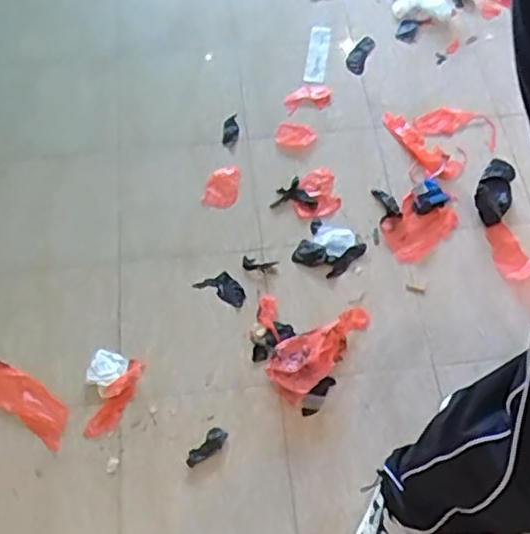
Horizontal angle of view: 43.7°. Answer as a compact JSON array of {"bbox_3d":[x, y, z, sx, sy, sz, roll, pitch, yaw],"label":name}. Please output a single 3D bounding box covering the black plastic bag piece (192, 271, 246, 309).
[{"bbox_3d":[-0.085,0.042,1.374,0.111,0.007,0.060,28,65,15],"label":"black plastic bag piece"}]

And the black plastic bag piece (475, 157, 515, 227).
[{"bbox_3d":[0.522,-0.180,1.488,0.080,0.046,0.219,22,63,12],"label":"black plastic bag piece"}]

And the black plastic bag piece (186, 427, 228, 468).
[{"bbox_3d":[-0.106,0.331,1.208,0.038,0.009,0.087,37,67,19],"label":"black plastic bag piece"}]

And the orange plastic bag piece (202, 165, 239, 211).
[{"bbox_3d":[-0.097,-0.183,1.505,0.073,0.021,0.116,10,61,6],"label":"orange plastic bag piece"}]

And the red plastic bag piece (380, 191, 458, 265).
[{"bbox_3d":[0.324,-0.091,1.427,0.179,0.015,0.127,-39,68,-19],"label":"red plastic bag piece"}]

